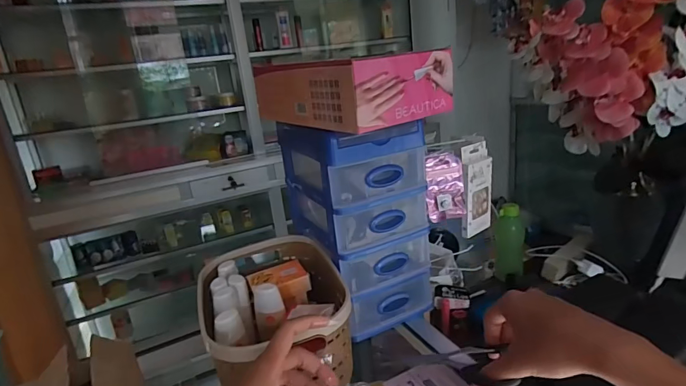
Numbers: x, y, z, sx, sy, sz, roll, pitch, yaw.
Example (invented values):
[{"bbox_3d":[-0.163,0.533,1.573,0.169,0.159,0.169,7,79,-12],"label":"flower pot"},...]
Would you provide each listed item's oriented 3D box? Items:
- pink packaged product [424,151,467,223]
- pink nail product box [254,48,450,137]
[{"bbox_3d":[0.152,-0.009,0.598,0.057,0.097,0.008,-9,6,1],"label":"pink packaged product"},{"bbox_3d":[0.004,-0.119,0.465,0.128,0.063,0.193,-21,23,-38],"label":"pink nail product box"}]

